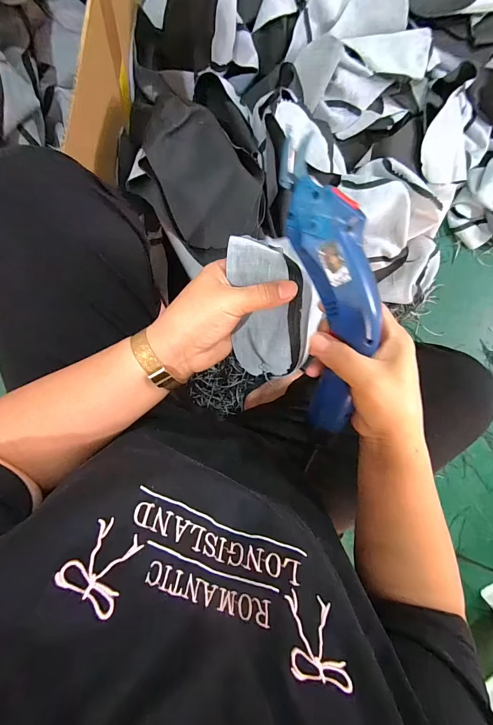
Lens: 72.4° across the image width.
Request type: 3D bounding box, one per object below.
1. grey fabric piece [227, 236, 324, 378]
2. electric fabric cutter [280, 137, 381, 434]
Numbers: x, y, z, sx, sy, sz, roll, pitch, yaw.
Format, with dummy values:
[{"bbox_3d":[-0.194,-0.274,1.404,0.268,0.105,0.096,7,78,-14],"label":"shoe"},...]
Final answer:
[{"bbox_3d":[0.023,-0.048,0.298,0.069,0.042,0.122,-6,95,-5],"label":"grey fabric piece"},{"bbox_3d":[0.070,-0.042,0.263,0.062,0.035,0.203,-13,114,-4],"label":"electric fabric cutter"}]

